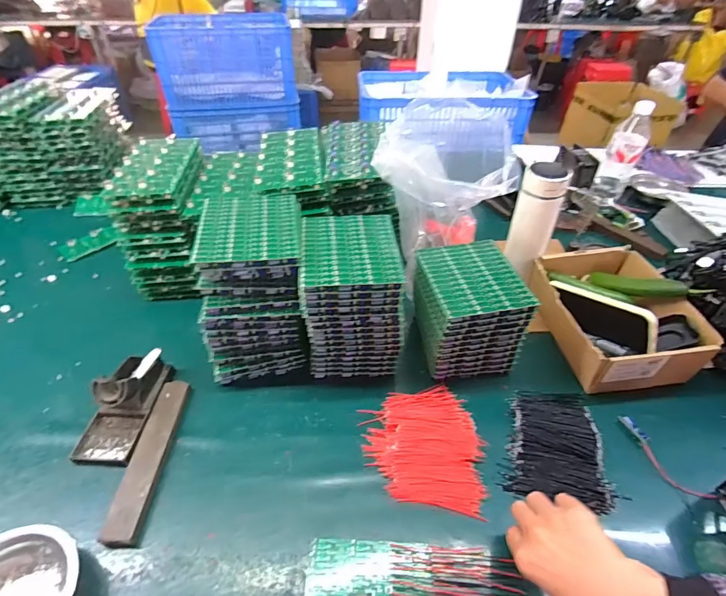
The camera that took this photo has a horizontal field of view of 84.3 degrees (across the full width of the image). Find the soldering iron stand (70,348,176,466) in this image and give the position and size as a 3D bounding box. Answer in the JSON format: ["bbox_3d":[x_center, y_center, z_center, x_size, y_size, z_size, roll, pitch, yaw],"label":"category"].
[{"bbox_3d":[-0.318,0.133,0.528,0.071,0.060,0.148,2,42,1],"label":"soldering iron stand"}]

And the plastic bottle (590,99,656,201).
[{"bbox_3d":[0.574,-0.316,0.891,0.069,0.197,0.061,28,49,27],"label":"plastic bottle"}]

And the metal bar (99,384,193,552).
[{"bbox_3d":[-0.261,0.188,0.493,0.038,0.019,0.202,-1,42,-2],"label":"metal bar"}]

